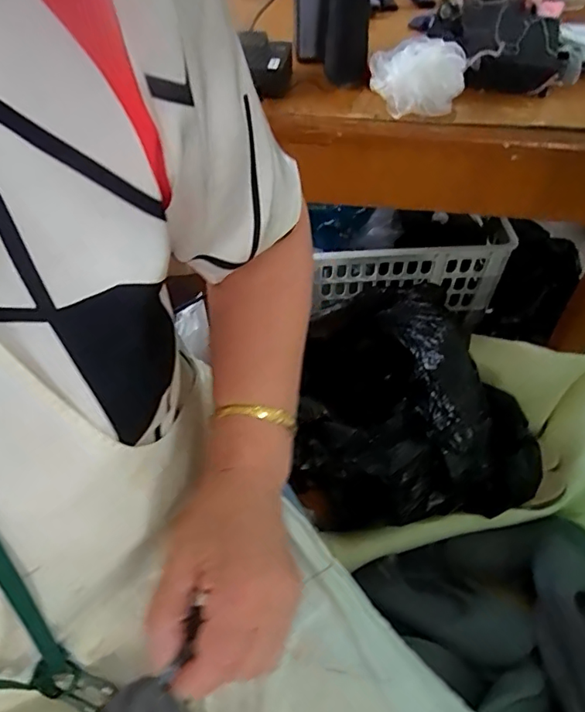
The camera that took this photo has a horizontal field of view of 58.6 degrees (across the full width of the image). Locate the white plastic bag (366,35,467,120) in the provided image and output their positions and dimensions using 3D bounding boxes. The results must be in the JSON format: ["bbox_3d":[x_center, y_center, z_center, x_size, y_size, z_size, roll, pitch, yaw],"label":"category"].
[{"bbox_3d":[0.134,-0.302,0.563,0.097,0.048,0.074,11,52,8],"label":"white plastic bag"}]

